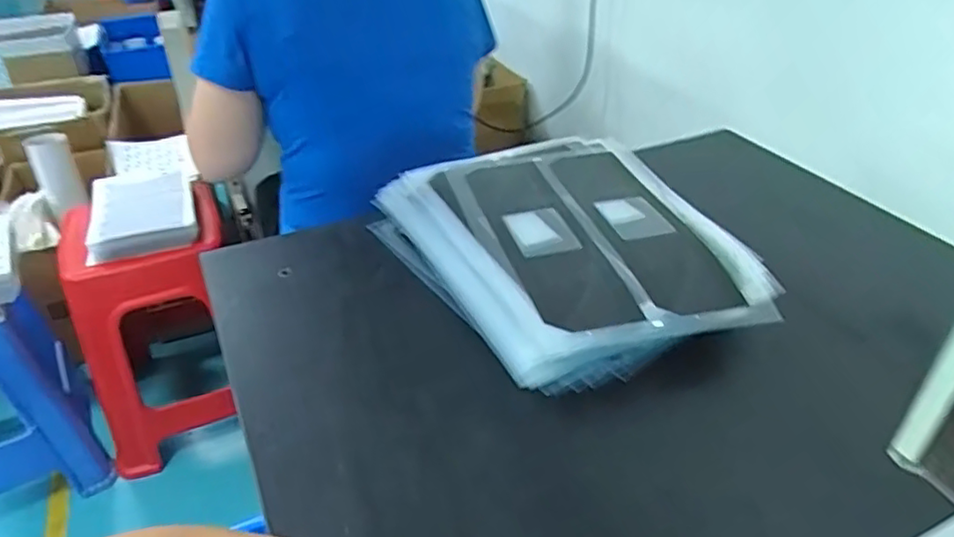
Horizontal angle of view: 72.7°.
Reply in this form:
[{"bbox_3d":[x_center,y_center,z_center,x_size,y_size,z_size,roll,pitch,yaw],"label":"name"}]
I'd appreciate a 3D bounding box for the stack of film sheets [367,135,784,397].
[{"bbox_3d":[0.076,-0.019,0.595,0.260,0.067,0.296,-18,39,-19],"label":"stack of film sheets"}]

